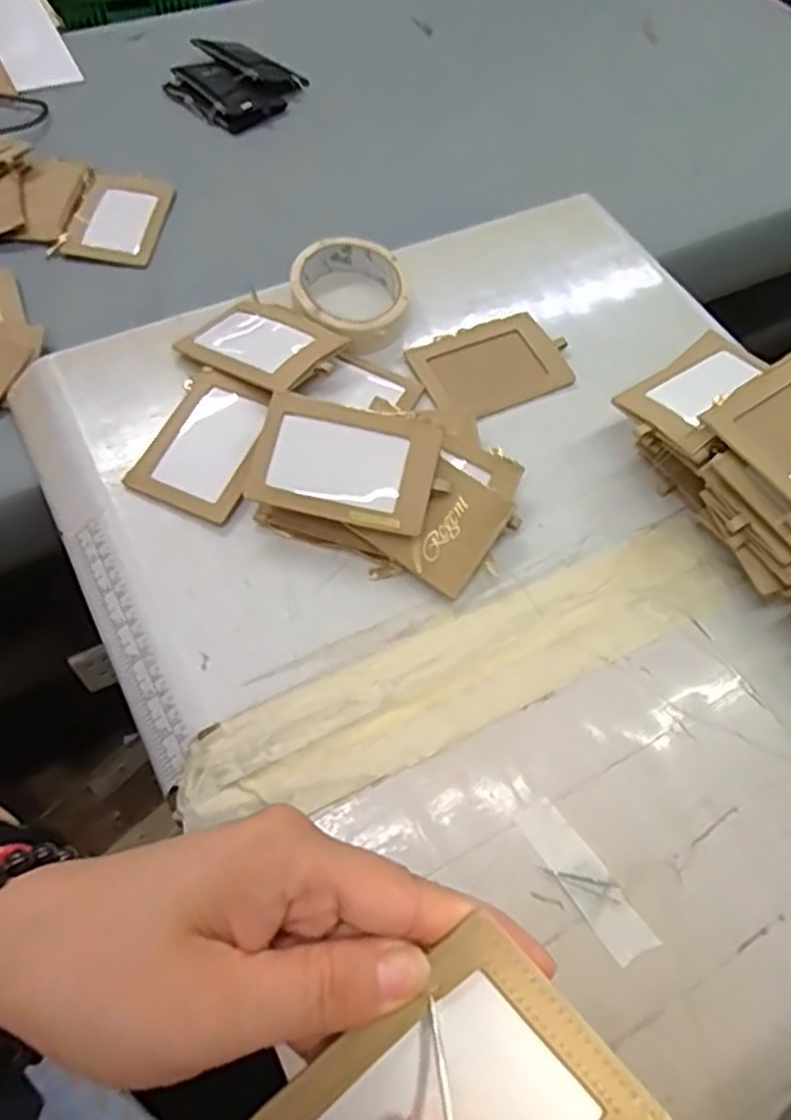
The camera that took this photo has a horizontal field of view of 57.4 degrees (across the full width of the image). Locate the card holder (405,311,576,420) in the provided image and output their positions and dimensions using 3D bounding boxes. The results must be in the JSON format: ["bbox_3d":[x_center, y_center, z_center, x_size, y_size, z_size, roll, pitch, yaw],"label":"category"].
[{"bbox_3d":[0.073,-0.145,0.537,0.113,0.006,0.074,-24,72,-17],"label":"card holder"}]

